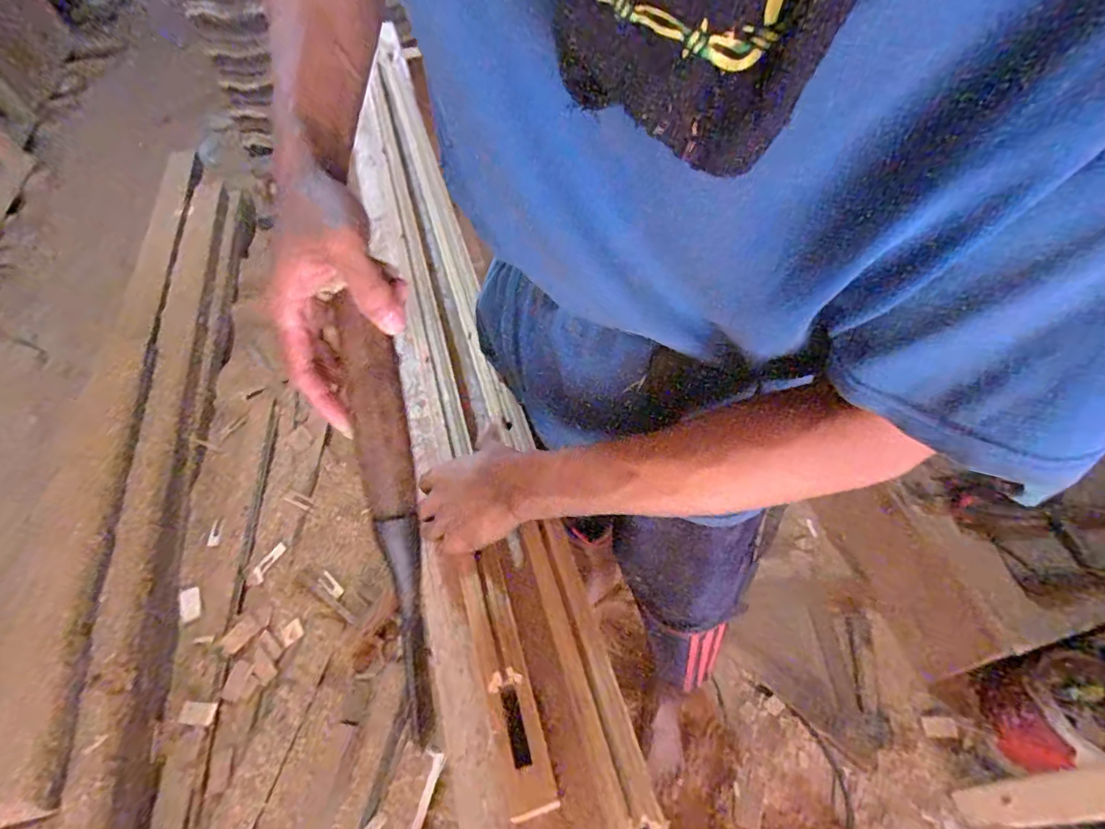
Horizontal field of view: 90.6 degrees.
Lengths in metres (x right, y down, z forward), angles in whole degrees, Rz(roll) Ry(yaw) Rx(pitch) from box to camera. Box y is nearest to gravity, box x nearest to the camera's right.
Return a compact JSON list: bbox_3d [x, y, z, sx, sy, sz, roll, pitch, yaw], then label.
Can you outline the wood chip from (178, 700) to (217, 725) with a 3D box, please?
[{"bbox_3d":[-0.703,0.590,1.082,0.067,0.006,0.040,4,53,1],"label":"wood chip"}]

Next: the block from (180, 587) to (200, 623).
[{"bbox_3d":[-0.810,0.422,1.221,0.038,0.009,0.074,-22,56,-17],"label":"block"}]

